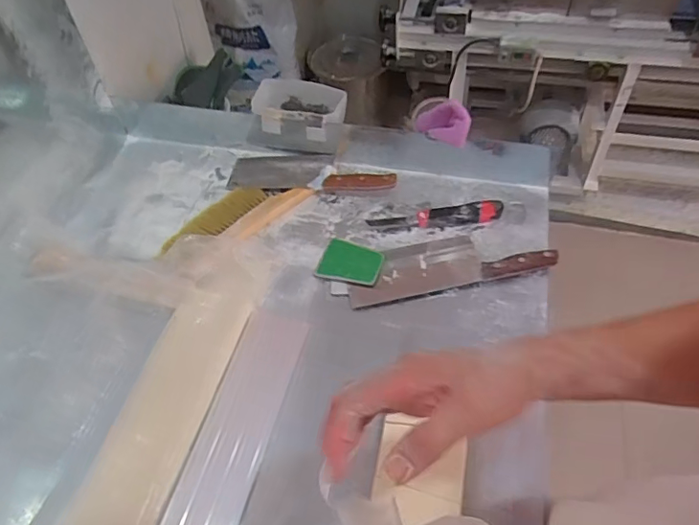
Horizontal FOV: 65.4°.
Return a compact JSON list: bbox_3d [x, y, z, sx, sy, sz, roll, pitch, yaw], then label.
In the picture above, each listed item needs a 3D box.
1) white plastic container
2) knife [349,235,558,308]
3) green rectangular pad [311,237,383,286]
[{"bbox_3d":[-0.086,-0.275,0.950,0.166,0.051,0.108,9,55,10],"label":"white plastic container"},{"bbox_3d":[0.150,-0.005,0.837,0.308,0.021,0.097,-10,54,-5],"label":"knife"},{"bbox_3d":[0.002,-0.002,0.850,0.097,0.009,0.077,12,55,11],"label":"green rectangular pad"}]

